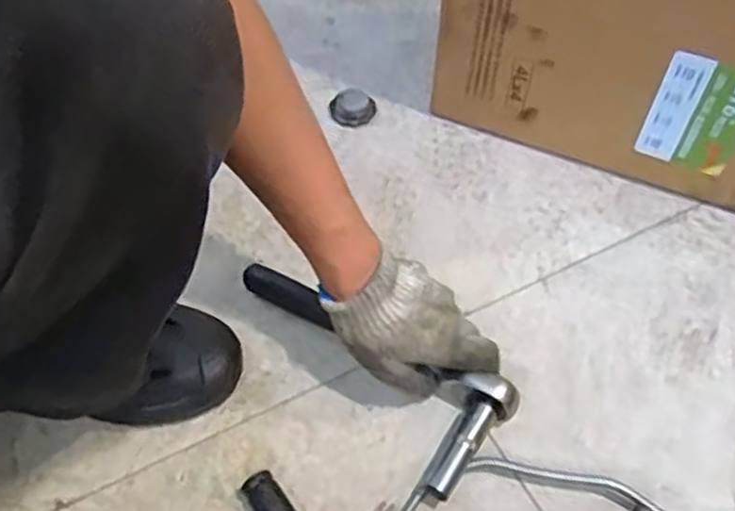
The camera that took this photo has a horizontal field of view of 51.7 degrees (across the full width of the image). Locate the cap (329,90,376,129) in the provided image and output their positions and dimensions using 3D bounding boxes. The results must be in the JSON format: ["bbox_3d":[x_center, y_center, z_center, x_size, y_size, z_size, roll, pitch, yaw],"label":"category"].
[{"bbox_3d":[-0.015,-0.157,0.811,0.046,0.015,0.048,1,53,-1],"label":"cap"}]

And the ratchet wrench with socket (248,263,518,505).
[{"bbox_3d":[-0.013,0.089,0.605,0.249,0.029,0.098,28,57,20],"label":"ratchet wrench with socket"}]

